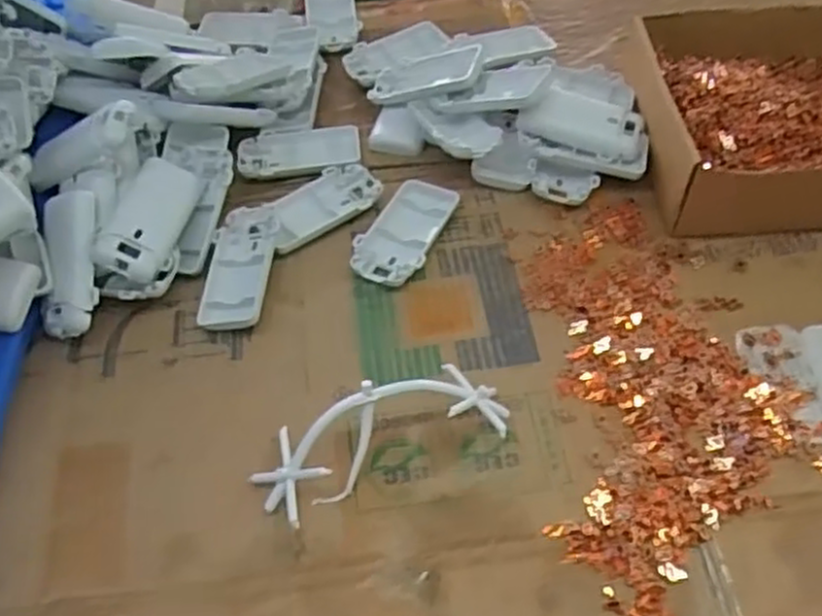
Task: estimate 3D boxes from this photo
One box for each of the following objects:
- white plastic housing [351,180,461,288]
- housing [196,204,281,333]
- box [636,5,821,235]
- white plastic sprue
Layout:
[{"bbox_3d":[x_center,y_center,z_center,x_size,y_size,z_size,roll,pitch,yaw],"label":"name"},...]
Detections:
[{"bbox_3d":[-0.005,-0.055,0.557,0.050,0.011,0.094,20,60,15],"label":"white plastic housing"},{"bbox_3d":[-0.118,-0.030,0.540,0.046,0.021,0.095,4,57,5],"label":"housing"},{"bbox_3d":[0.286,-0.152,0.579,0.216,0.057,0.186,-3,56,0],"label":"box"},{"bbox_3d":[-0.017,0.075,0.447,0.148,0.045,0.052,-19,58,-10],"label":"white plastic sprue"}]

